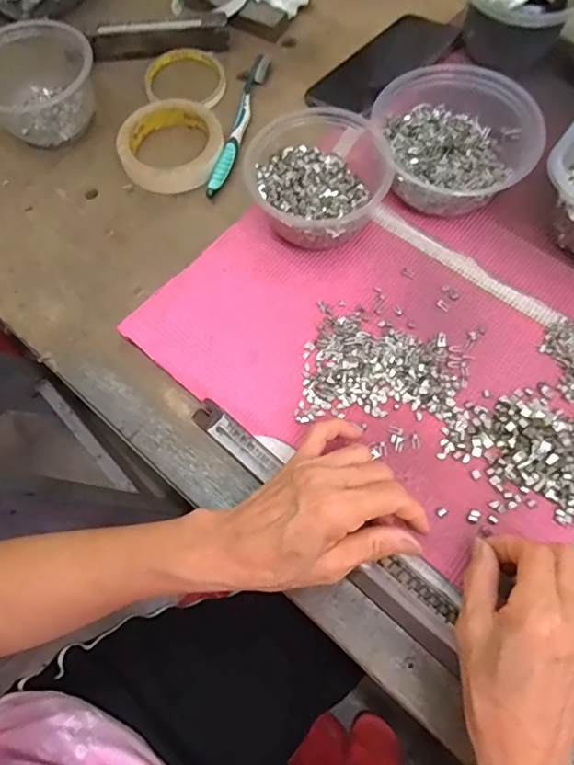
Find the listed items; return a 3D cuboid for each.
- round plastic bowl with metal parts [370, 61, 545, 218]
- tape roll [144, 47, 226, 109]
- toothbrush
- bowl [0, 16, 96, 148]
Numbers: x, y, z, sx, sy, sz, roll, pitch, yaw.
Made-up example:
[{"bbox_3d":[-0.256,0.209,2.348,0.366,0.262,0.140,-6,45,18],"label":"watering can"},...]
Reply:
[{"bbox_3d":[0.140,-0.202,0.437,0.132,0.070,0.120,-1,69,2],"label":"round plastic bowl with metal parts"},{"bbox_3d":[-0.104,-0.321,0.538,0.082,0.019,0.081,-1,69,2],"label":"tape roll"},{"bbox_3d":[-0.046,-0.258,0.504,0.017,0.012,0.184,12,70,7],"label":"toothbrush"},{"bbox_3d":[-0.239,-0.286,0.495,0.115,0.059,0.094,-38,72,-12],"label":"bowl"}]

